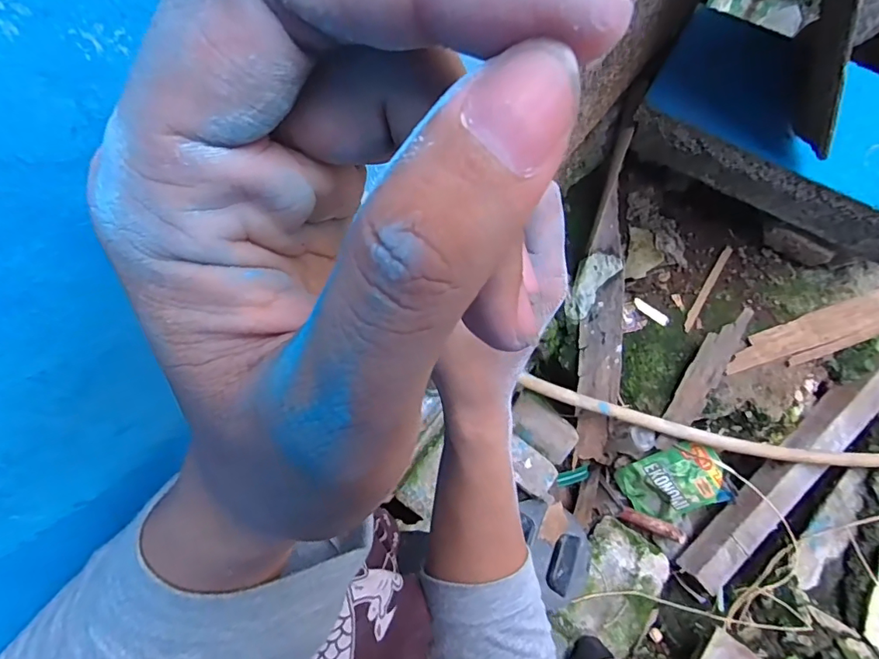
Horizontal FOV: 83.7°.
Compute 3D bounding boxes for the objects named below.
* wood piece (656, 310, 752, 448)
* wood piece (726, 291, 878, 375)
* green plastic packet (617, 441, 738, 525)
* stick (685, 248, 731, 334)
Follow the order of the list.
[{"bbox_3d":[0.371,0.070,0.694,0.045,0.021,0.220,30,96,8],"label":"wood piece"},{"bbox_3d":[0.561,-0.002,0.697,0.317,0.023,0.057,-19,75,-5],"label":"wood piece"},{"bbox_3d":[0.350,0.231,0.738,0.149,0.036,0.101,-32,82,23],"label":"green plastic packet"},{"bbox_3d":[0.402,-0.062,0.731,0.012,0.009,0.146,30,77,8],"label":"stick"}]

